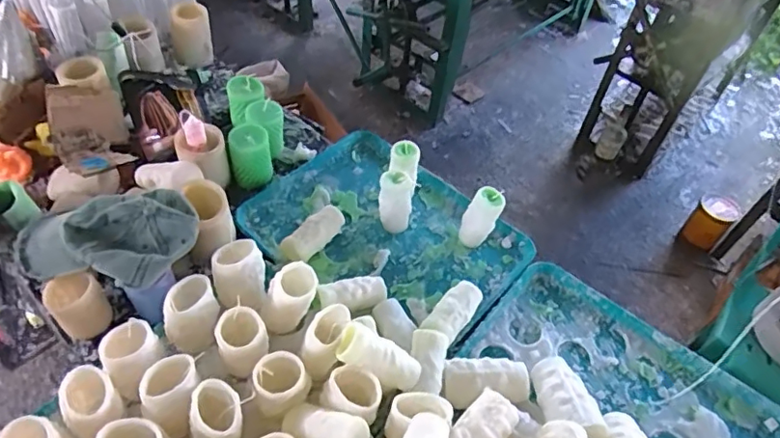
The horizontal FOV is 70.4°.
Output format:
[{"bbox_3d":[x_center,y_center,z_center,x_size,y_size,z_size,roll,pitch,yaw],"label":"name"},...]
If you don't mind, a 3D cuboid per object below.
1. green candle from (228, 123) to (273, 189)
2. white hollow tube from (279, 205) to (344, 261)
[{"bbox_3d":[-0.255,-0.118,1.015,0.072,0.097,0.069,-9,51,-14],"label":"green candle"},{"bbox_3d":[-0.129,0.025,0.945,0.054,0.037,0.124,34,55,22],"label":"white hollow tube"}]

